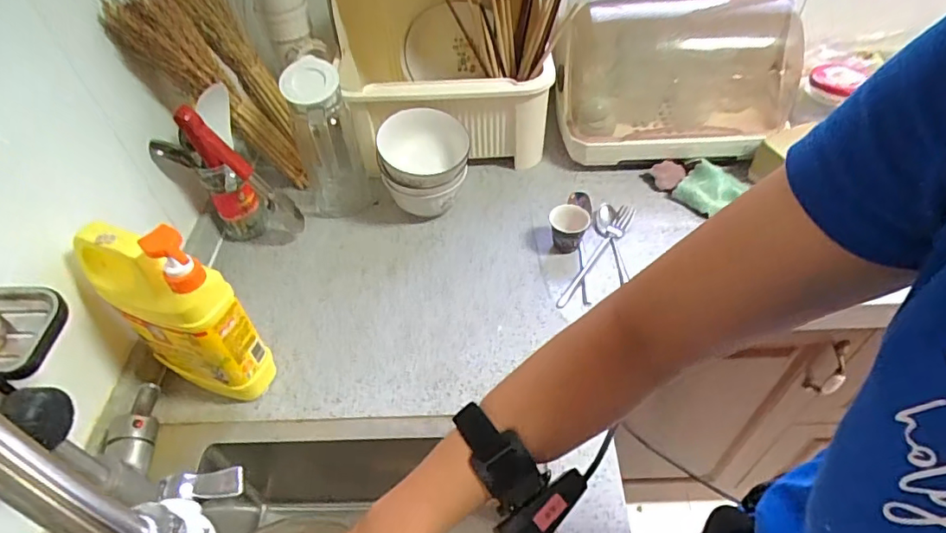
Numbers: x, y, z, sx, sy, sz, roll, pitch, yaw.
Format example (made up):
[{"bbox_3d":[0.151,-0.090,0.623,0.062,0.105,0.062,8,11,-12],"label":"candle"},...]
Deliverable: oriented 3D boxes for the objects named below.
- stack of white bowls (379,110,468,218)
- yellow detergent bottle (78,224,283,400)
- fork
[{"bbox_3d":[-0.071,-0.144,0.793,0.125,0.134,0.132,-7,48,-4],"label":"stack of white bowls"},{"bbox_3d":[-0.307,0.051,0.563,0.140,0.246,0.060,16,51,16],"label":"yellow detergent bottle"},{"bbox_3d":[0.176,-0.017,0.751,0.022,0.020,0.206,26,54,23],"label":"fork"}]

